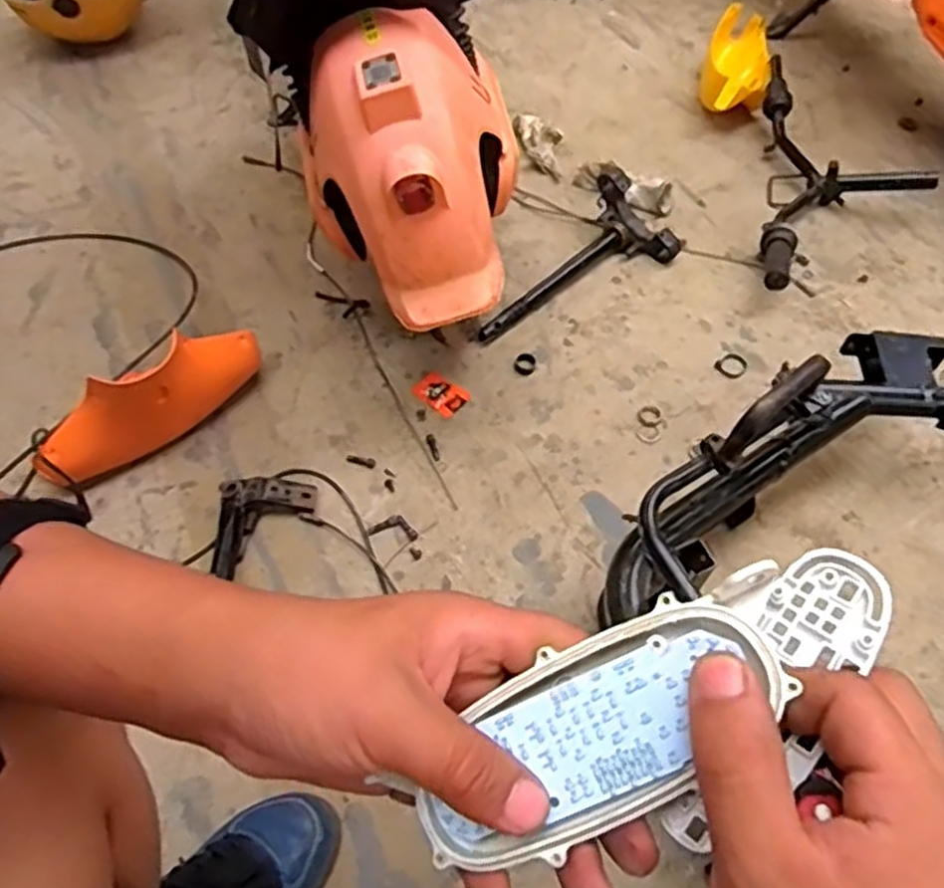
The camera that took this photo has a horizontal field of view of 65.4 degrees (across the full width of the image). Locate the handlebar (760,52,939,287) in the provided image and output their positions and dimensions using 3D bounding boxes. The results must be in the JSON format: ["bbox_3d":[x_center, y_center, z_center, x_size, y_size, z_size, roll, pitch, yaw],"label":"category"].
[{"bbox_3d":[0.645,-0.450,1.283,0.275,0.084,0.610,12,55,5],"label":"handlebar"}]

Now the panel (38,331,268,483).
[{"bbox_3d":[-0.381,-0.055,0.892,0.289,0.132,0.051,-37,65,-25],"label":"panel"}]

